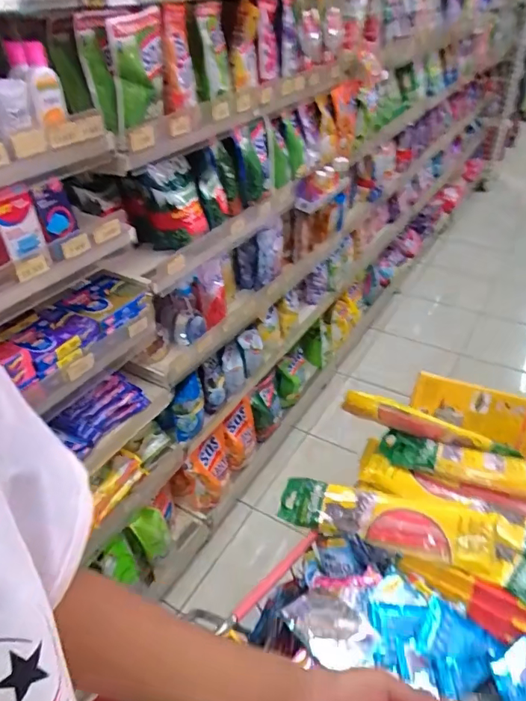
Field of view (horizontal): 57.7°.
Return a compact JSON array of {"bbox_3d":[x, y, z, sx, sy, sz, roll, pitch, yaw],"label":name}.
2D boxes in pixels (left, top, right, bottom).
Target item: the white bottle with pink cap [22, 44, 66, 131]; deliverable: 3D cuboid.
[{"bbox_3d":[-0.323,-0.391,0.707,0.039,0.112,0.042,-10,10,-7],"label":"white bottle with pink cap"}]

